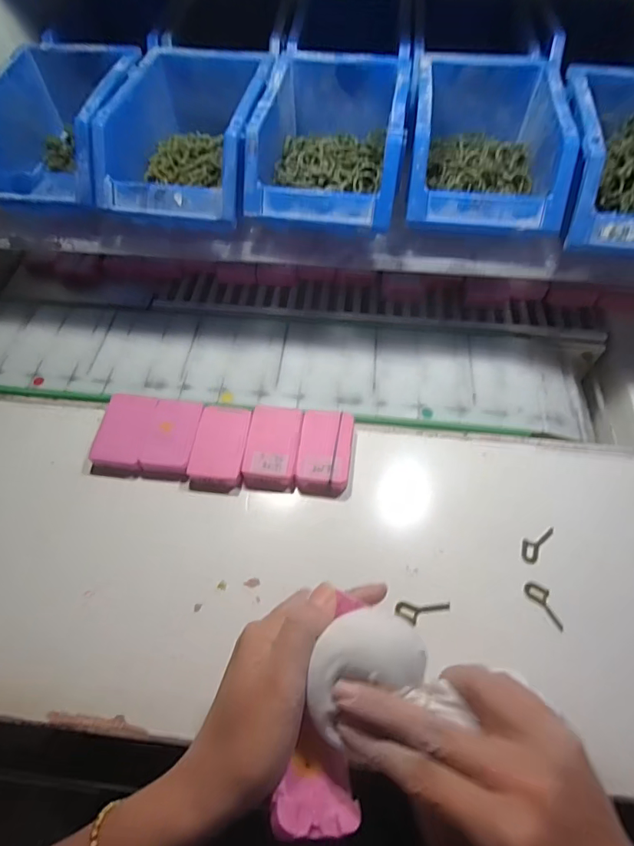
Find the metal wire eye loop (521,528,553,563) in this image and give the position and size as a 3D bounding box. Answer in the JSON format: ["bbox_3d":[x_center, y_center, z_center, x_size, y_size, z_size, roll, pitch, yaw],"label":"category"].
[{"bbox_3d":[0.179,0.097,0.377,0.016,0.008,0.038,34,65,19],"label":"metal wire eye loop"}]

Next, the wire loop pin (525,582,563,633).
[{"bbox_3d":[0.177,0.138,0.352,0.015,0.004,0.038,-32,64,-18],"label":"wire loop pin"}]

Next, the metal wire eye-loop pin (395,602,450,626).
[{"bbox_3d":[0.080,0.143,0.347,0.040,0.005,0.015,1,58,1],"label":"metal wire eye-loop pin"}]

